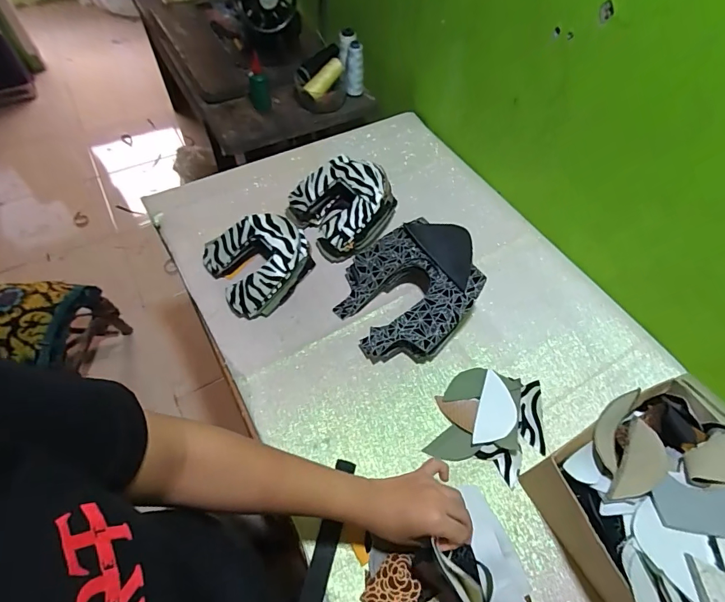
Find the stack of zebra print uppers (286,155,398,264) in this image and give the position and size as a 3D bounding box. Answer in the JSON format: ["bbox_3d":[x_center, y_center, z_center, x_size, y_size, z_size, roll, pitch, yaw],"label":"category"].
[{"bbox_3d":[-0.025,-0.174,0.749,0.166,0.090,0.175,-32,64,-20],"label":"stack of zebra print uppers"}]

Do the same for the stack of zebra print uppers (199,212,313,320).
[{"bbox_3d":[-0.162,-0.070,0.691,0.165,0.062,0.164,-29,63,-19],"label":"stack of zebra print uppers"}]

